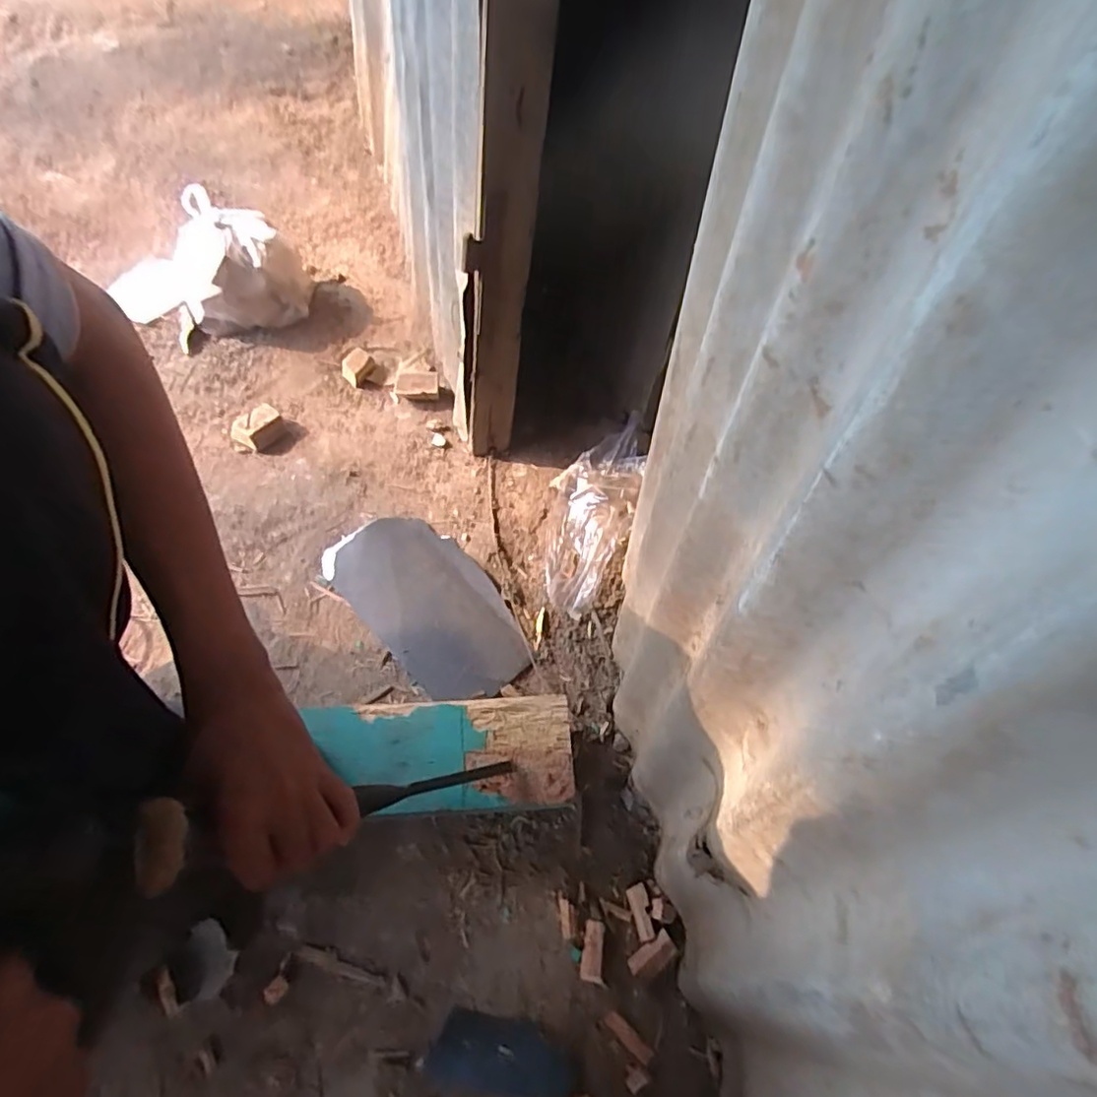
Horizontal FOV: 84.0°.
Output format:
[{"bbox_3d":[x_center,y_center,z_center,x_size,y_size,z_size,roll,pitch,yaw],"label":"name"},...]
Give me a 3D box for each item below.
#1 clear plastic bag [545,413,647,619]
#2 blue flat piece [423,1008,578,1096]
[{"bbox_3d":[0.050,-0.046,0.729,0.088,0.030,0.254,18,73,7],"label":"clear plastic bag"},{"bbox_3d":[-0.034,0.391,0.466,0.110,0.009,0.046,10,60,2],"label":"blue flat piece"}]

